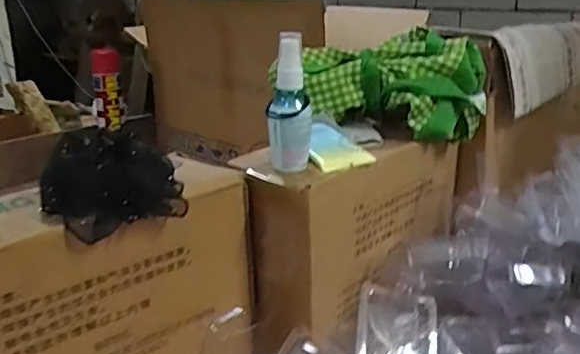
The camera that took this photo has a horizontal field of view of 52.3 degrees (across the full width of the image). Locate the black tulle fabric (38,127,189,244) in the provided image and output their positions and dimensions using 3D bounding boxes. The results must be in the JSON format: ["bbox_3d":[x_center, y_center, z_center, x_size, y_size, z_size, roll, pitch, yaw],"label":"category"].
[{"bbox_3d":[-0.134,0.001,0.449,0.088,0.061,0.080,-17,24,-41],"label":"black tulle fabric"}]

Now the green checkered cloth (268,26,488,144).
[{"bbox_3d":[0.102,-0.100,0.649,0.214,0.094,0.104,6,19,21],"label":"green checkered cloth"}]

